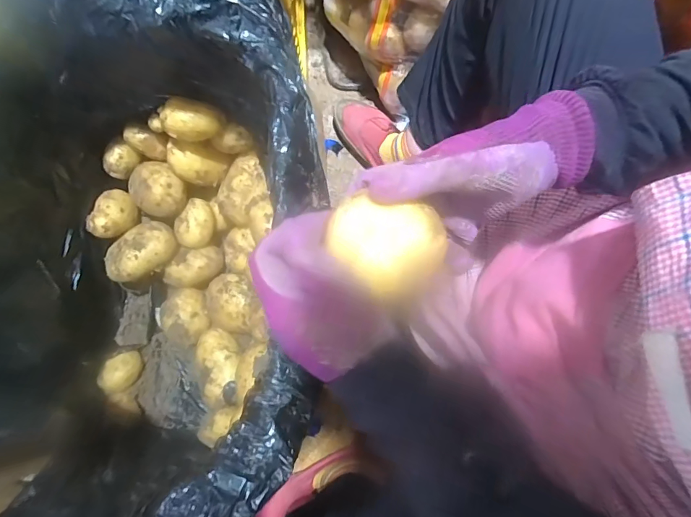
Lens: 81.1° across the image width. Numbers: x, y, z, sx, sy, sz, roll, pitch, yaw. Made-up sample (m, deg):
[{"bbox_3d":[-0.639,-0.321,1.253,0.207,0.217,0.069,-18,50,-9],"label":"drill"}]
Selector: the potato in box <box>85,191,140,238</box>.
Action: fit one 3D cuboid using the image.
[{"bbox_3d":[-0.344,-0.066,0.595,0.053,0.042,0.073,29,79,7],"label":"potato in box"}]

